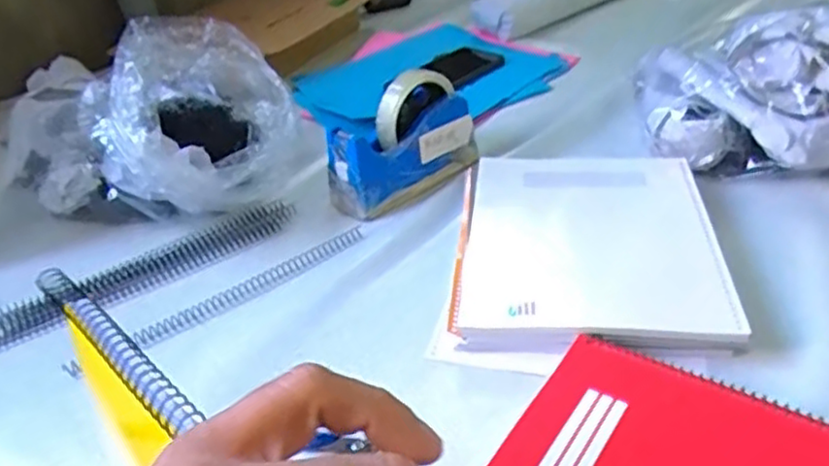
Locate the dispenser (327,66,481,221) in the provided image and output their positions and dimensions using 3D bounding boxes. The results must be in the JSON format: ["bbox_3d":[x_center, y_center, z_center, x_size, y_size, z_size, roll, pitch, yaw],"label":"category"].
[{"bbox_3d":[-0.008,-0.094,0.696,0.165,0.103,0.055,-27,38,-24],"label":"dispenser"}]

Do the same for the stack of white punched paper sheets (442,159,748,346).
[{"bbox_3d":[0.141,0.007,0.587,0.209,0.030,0.243,-1,35,9],"label":"stack of white punched paper sheets"}]

